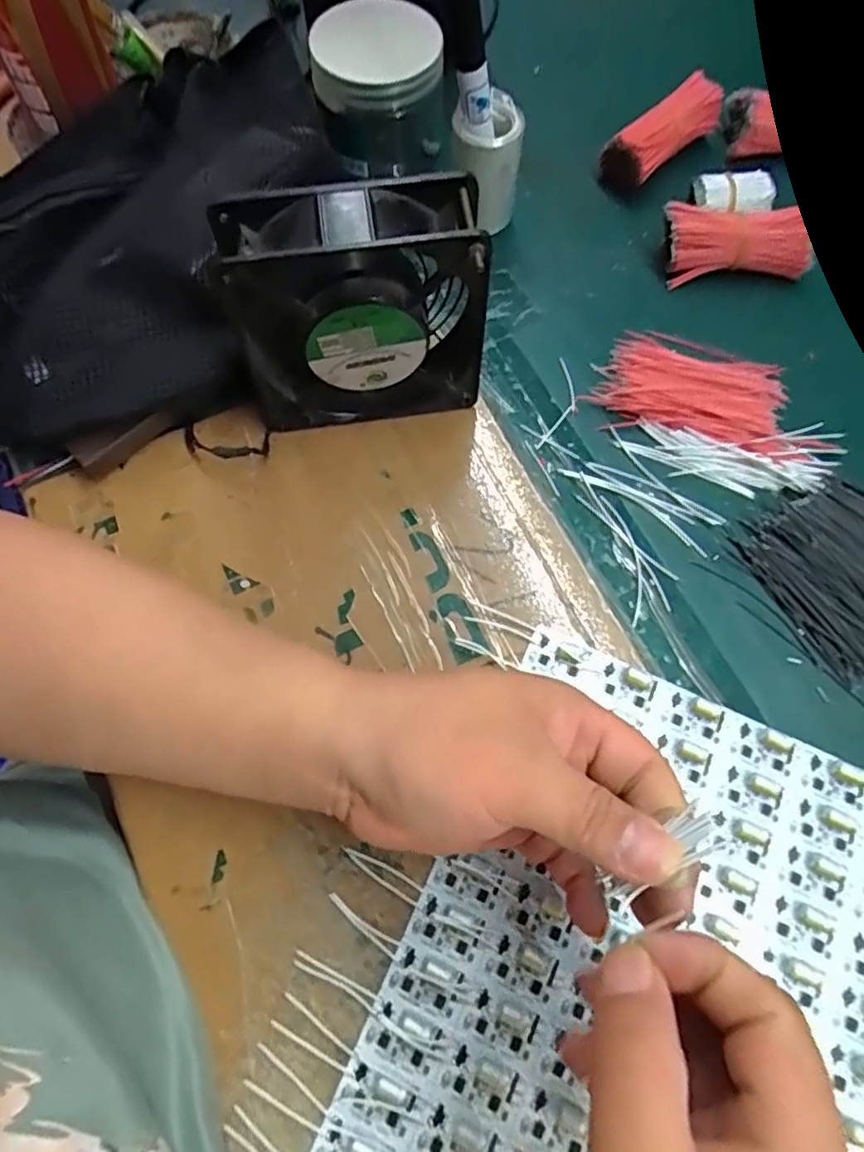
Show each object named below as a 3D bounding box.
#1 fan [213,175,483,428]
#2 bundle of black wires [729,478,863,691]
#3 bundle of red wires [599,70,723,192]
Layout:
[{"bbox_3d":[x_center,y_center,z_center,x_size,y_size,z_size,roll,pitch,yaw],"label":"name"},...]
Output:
[{"bbox_3d":[-0.036,-0.130,0.320,0.120,0.122,0.047,-4,70,-1],"label":"fan"},{"bbox_3d":[0.235,-0.003,0.339,0.105,0.011,0.100,-28,73,-10],"label":"bundle of black wires"},{"bbox_3d":[0.156,-0.301,0.431,0.089,0.032,0.033,-41,75,-13],"label":"bundle of red wires"}]

